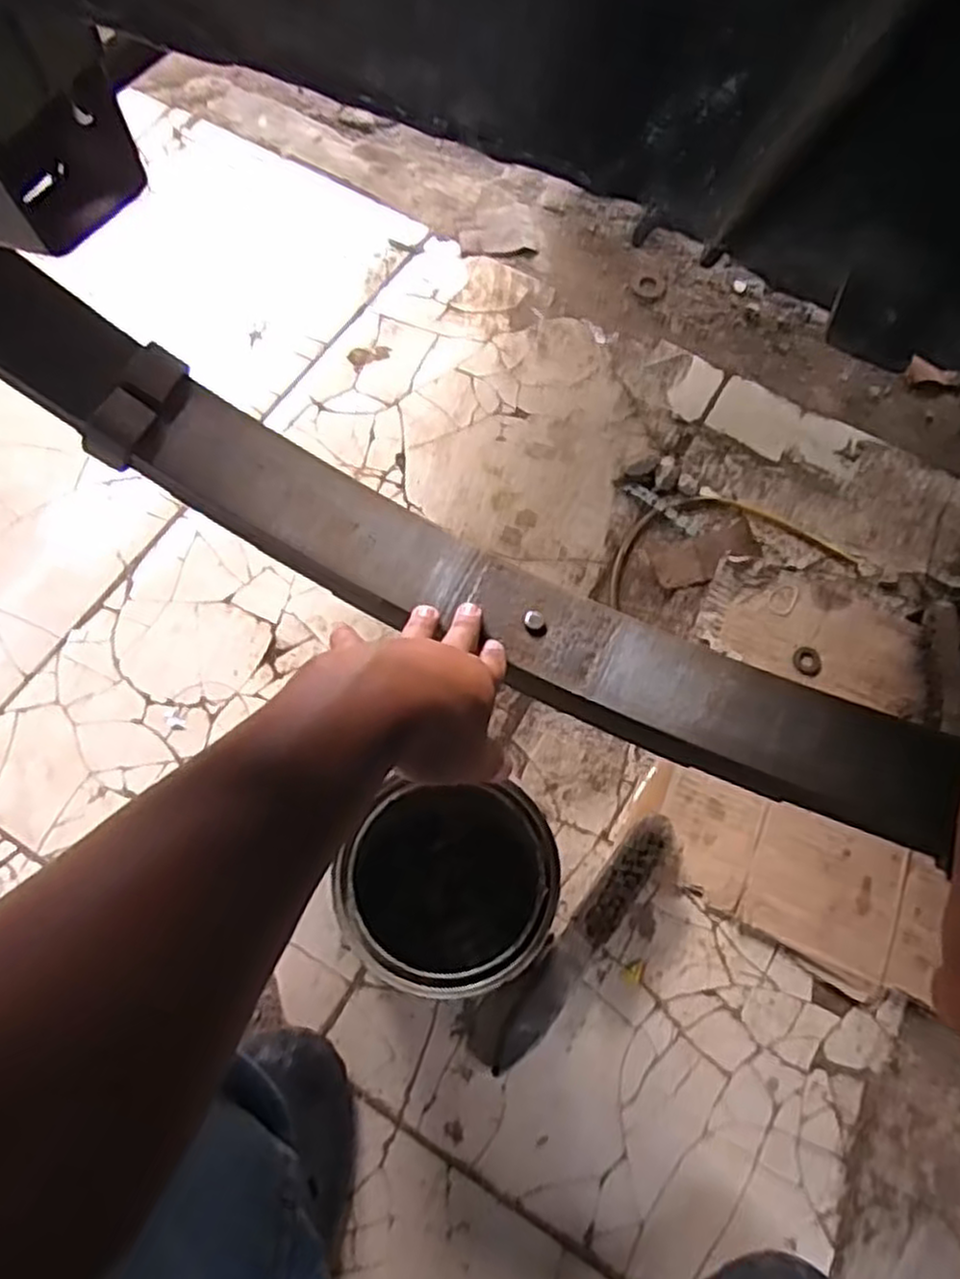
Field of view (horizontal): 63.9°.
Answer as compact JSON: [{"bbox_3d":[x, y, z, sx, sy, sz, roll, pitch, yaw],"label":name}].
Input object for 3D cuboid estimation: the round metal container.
[{"bbox_3d":[-0.025,0.182,0.578,0.140,0.151,0.145,1,68,-3],"label":"round metal container"}]

